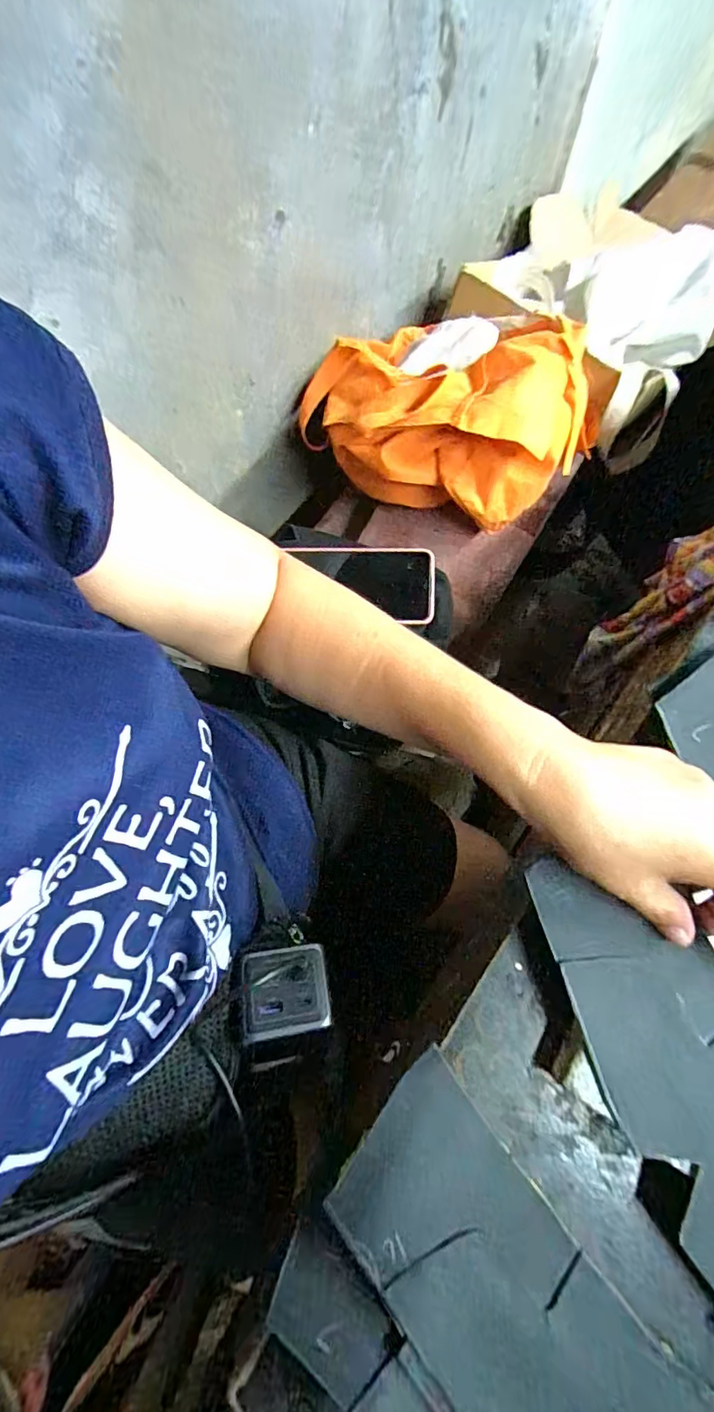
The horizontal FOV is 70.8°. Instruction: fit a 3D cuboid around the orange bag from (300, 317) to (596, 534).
[{"bbox_3d":[0.100,-0.338,0.532,0.317,0.111,0.240,21,74,6],"label":"orange bag"}]

